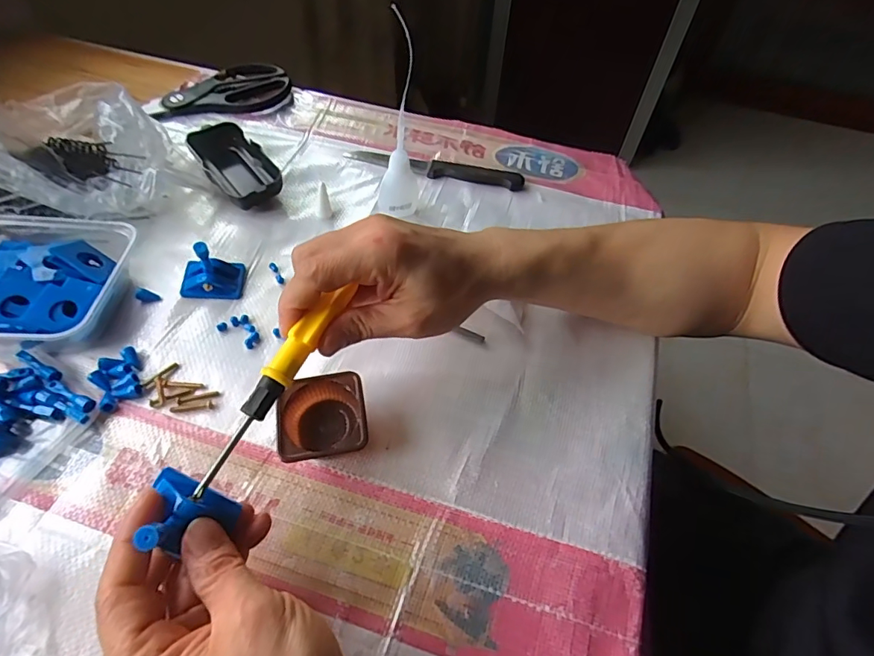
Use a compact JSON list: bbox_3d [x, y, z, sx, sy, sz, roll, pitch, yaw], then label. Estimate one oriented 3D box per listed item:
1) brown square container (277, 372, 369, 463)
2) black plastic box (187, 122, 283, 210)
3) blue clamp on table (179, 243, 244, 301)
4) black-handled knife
[{"bbox_3d":[-0.072,0.060,0.310,0.053,0.027,0.053,-9,55,-9],"label":"brown square container"},{"bbox_3d":[-0.187,-0.151,0.452,0.051,0.030,0.098,-31,61,-22],"label":"black plastic box"},{"bbox_3d":[-0.178,-0.044,0.376,0.045,0.032,0.033,-2,54,-4],"label":"blue clamp on table"},{"bbox_3d":[-0.003,-0.159,0.476,0.176,0.010,0.023,11,54,6],"label":"black-handled knife"}]

